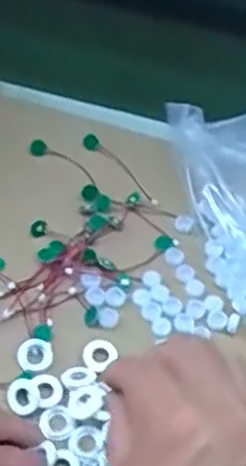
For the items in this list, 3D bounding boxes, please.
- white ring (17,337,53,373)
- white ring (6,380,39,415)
[{"bbox_3d":[-0.059,0.083,0.478,0.024,0.007,0.023,3,51,-3],"label":"white ring"},{"bbox_3d":[-0.065,0.107,0.457,0.020,0.012,0.022,3,51,-3],"label":"white ring"}]

